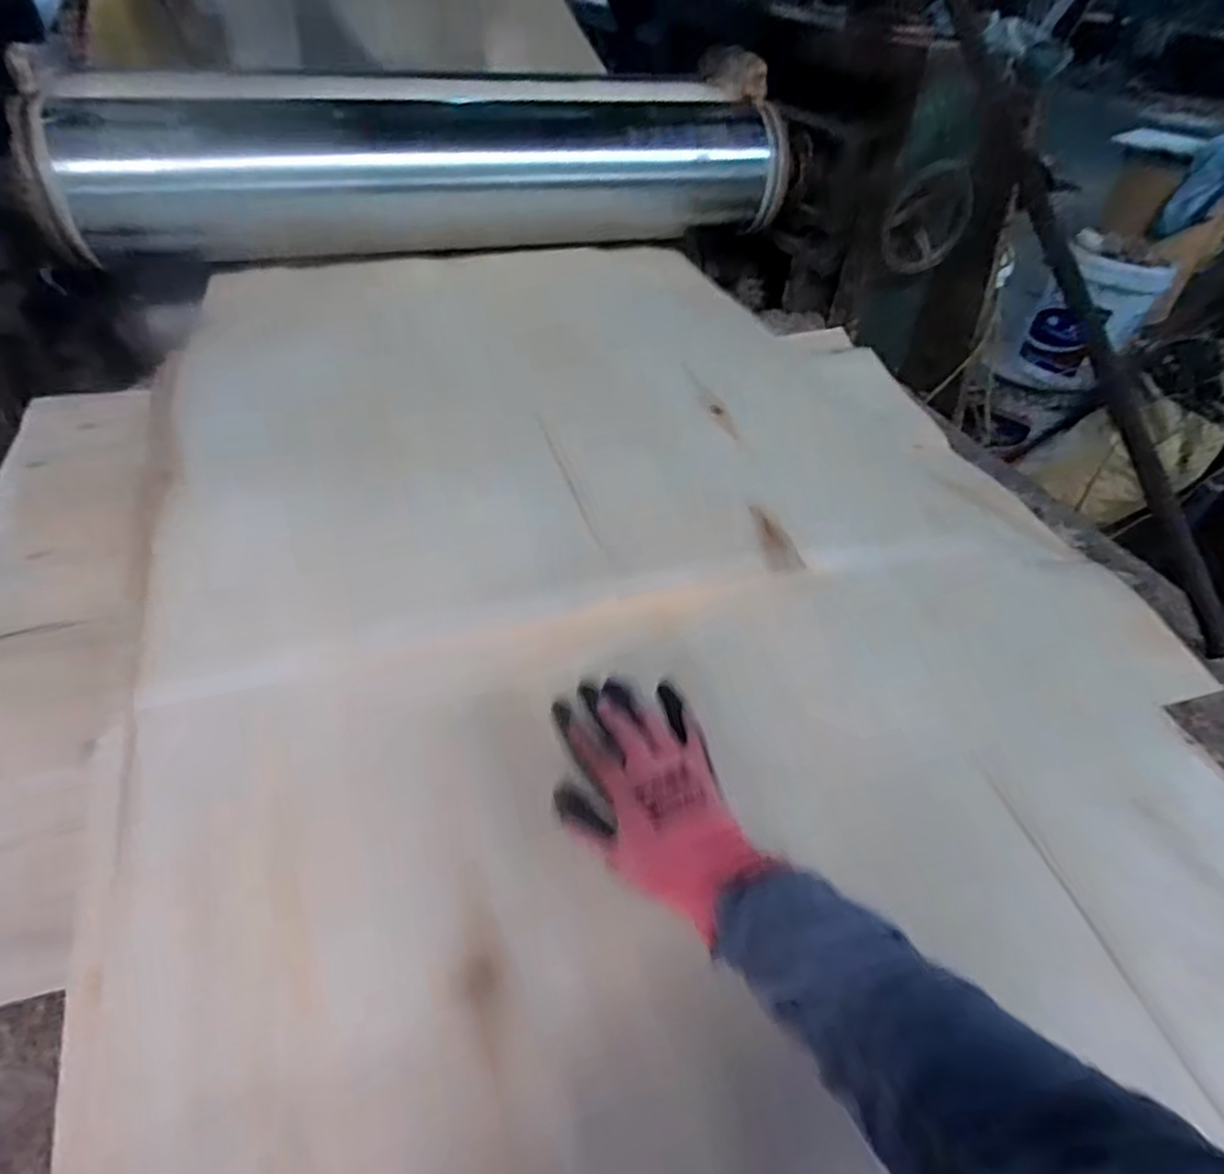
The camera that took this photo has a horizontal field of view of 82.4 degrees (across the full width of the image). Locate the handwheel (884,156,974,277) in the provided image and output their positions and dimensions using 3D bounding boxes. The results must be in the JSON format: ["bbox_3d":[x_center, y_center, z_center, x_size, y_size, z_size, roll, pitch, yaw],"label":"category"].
[{"bbox_3d":[0.534,-0.606,1.144,0.198,0.180,0.055,-6,54,-16],"label":"handwheel"}]

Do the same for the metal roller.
[{"bbox_3d":[-0.270,-0.685,1.157,1.158,0.260,0.226,-12,46,-16],"label":"metal roller"}]

